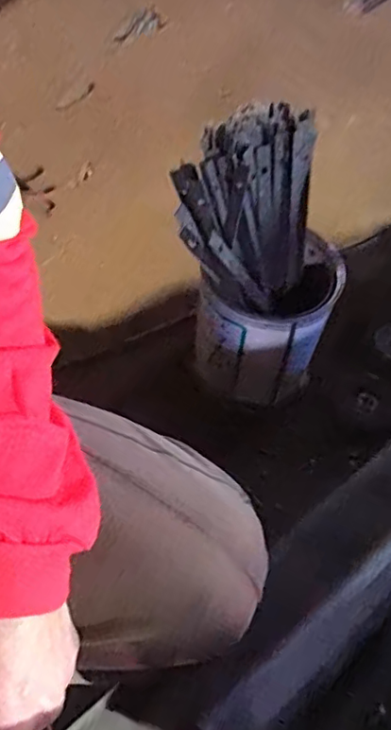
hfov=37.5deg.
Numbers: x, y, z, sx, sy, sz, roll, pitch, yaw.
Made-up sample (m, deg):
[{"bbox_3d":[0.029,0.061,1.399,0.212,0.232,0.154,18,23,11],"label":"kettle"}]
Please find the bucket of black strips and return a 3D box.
[{"bbox_3d":[0.076,-0.108,0.682,0.180,0.332,0.167,2,58,-4],"label":"bucket of black strips"}]

